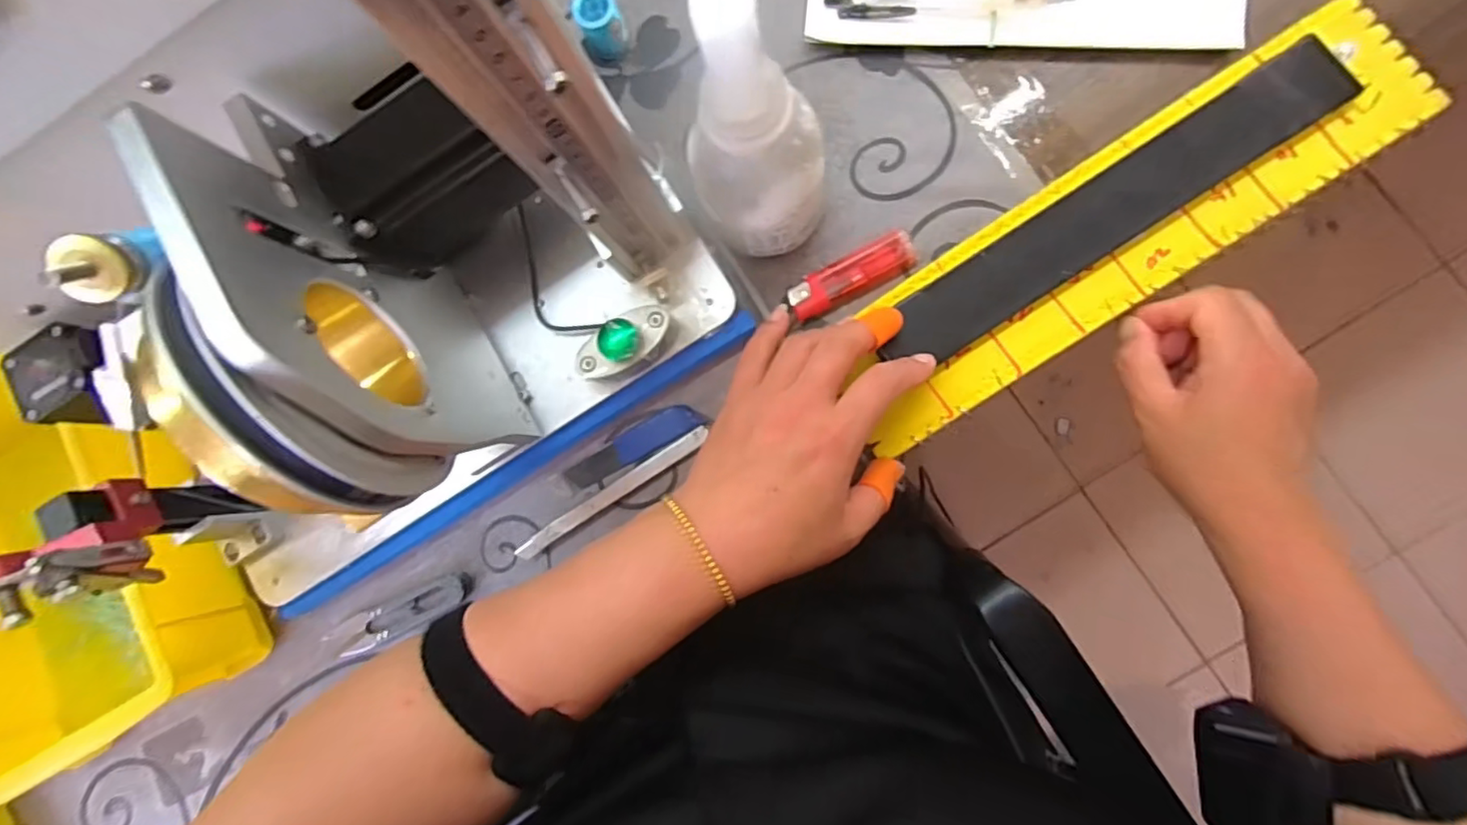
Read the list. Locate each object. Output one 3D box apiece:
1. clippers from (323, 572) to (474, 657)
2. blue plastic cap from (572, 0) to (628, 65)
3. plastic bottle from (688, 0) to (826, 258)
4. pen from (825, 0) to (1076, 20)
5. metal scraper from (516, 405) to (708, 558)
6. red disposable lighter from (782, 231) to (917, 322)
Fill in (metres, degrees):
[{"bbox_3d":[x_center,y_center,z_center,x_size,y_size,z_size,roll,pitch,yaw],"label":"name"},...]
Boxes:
[{"bbox_3d":[-0.211,0.129,0.398,0.103,0.006,0.021,-24,83,6],"label":"clippers"},{"bbox_3d":[-0.083,-0.243,0.395,0.028,0.031,0.030,-1,86,9],"label":"blue plastic cap"},{"bbox_3d":[0.010,-0.121,0.300,0.065,0.177,0.053,-19,84,7],"label":"plastic bottle"},{"bbox_3d":[0.122,-0.244,0.371,0.132,0.013,0.018,5,87,9],"label":"pen"},{"bbox_3d":[-0.079,0.039,0.387,0.137,0.006,0.034,-32,82,5],"label":"metal scraper"},{"bbox_3d":[0.069,-0.080,0.373,0.080,0.012,0.022,-28,83,6],"label":"red disposable lighter"}]

